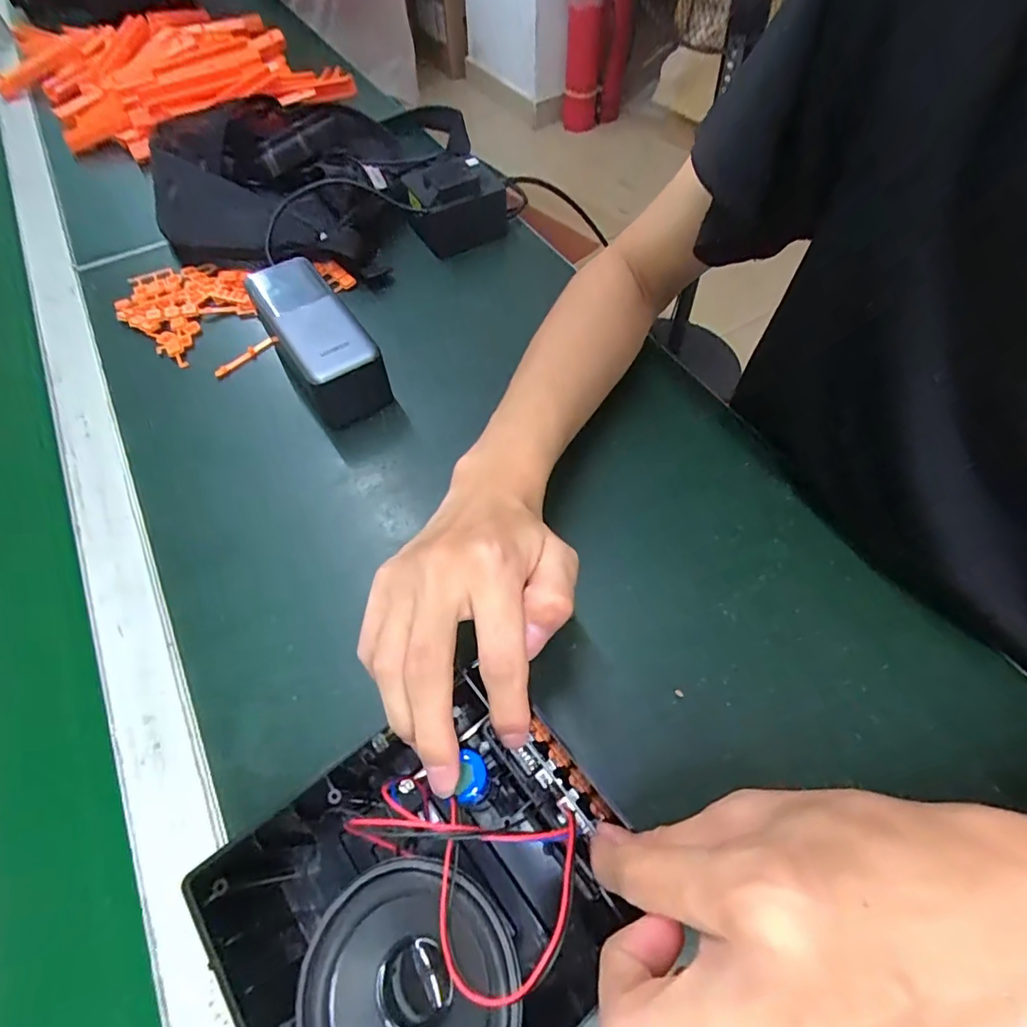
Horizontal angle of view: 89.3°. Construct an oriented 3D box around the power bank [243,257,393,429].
[{"bbox_3d":[-0.146,-0.126,0.391,0.056,0.061,0.139,-31,63,-17],"label":"power bank"}]

